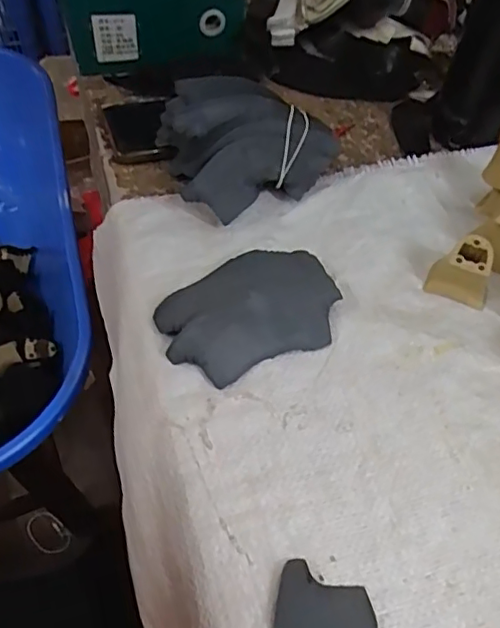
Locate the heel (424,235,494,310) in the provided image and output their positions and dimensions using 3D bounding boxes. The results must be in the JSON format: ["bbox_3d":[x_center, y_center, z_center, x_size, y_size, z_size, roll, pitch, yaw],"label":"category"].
[{"bbox_3d":[0.155,-0.033,0.411,0.043,0.037,0.032,23,54,14],"label":"heel"}]

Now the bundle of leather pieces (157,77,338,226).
[{"bbox_3d":[-0.003,-0.143,0.460,0.131,0.064,0.115,-17,55,-16],"label":"bundle of leather pieces"}]

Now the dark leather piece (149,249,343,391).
[{"bbox_3d":[0.001,-0.004,0.391,0.125,0.018,0.084,-21,56,-19],"label":"dark leather piece"}]

